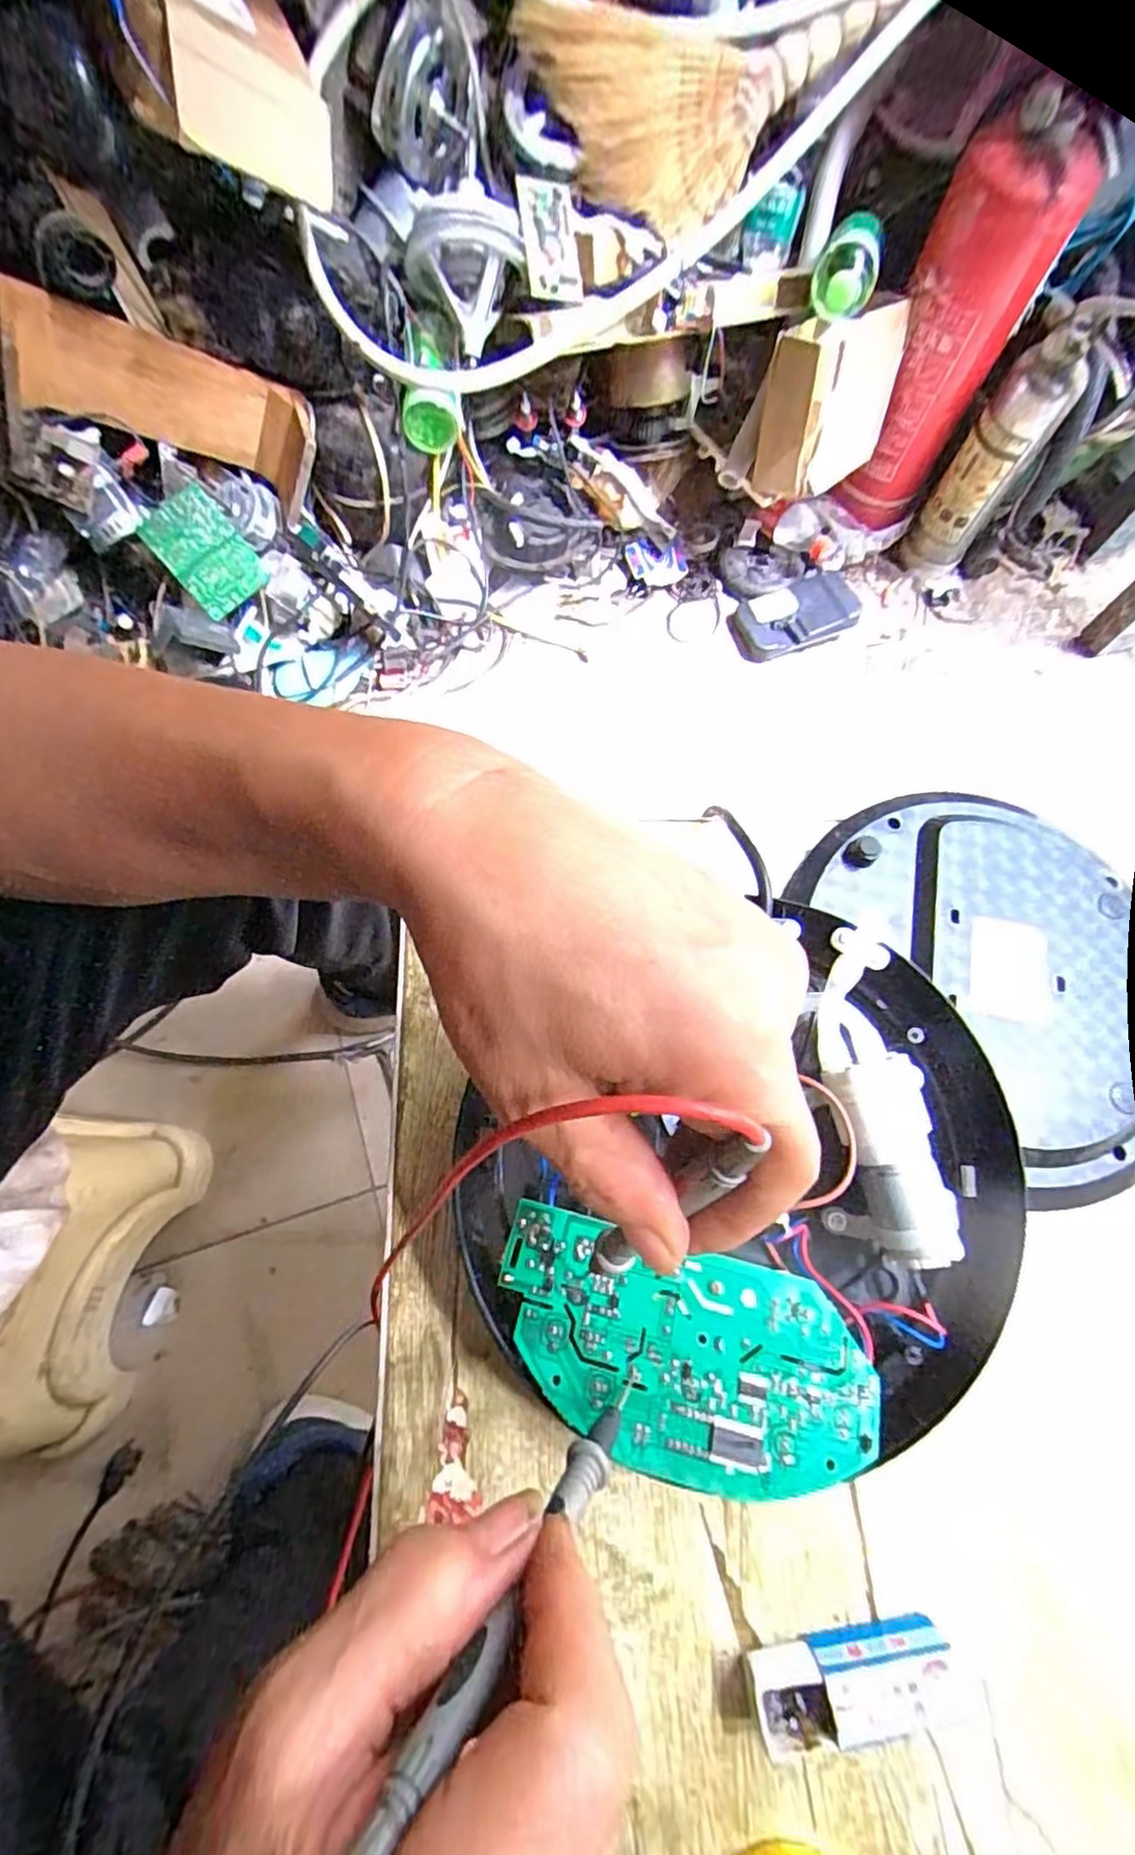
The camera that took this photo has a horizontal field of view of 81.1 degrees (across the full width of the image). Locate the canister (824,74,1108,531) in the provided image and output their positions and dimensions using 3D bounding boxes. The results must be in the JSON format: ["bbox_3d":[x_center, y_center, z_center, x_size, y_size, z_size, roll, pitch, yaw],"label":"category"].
[{"bbox_3d":[0.475,-0.733,0.846,0.135,0.435,0.142,28,73,7],"label":"canister"}]

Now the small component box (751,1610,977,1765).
[{"bbox_3d":[0.104,0.274,0.239,0.072,0.021,0.024,-10,72,-6],"label":"small component box"}]

